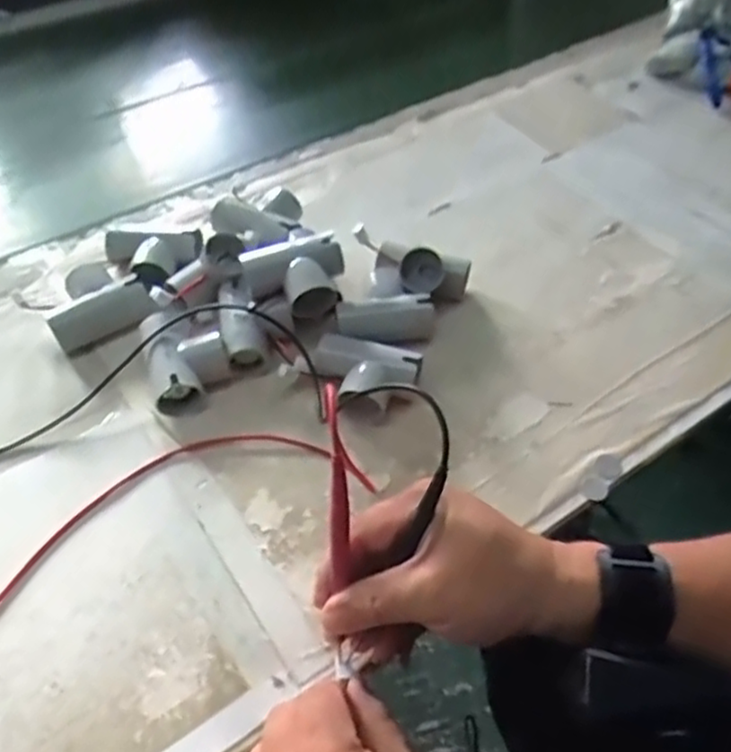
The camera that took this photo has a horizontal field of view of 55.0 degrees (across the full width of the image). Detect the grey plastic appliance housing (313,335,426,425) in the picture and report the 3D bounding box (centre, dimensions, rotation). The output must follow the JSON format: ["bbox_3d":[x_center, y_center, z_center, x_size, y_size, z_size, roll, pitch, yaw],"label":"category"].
[{"bbox_3d":[-0.003,0.004,0.502,0.073,0.034,0.052,15,52,12],"label":"grey plastic appliance housing"}]

